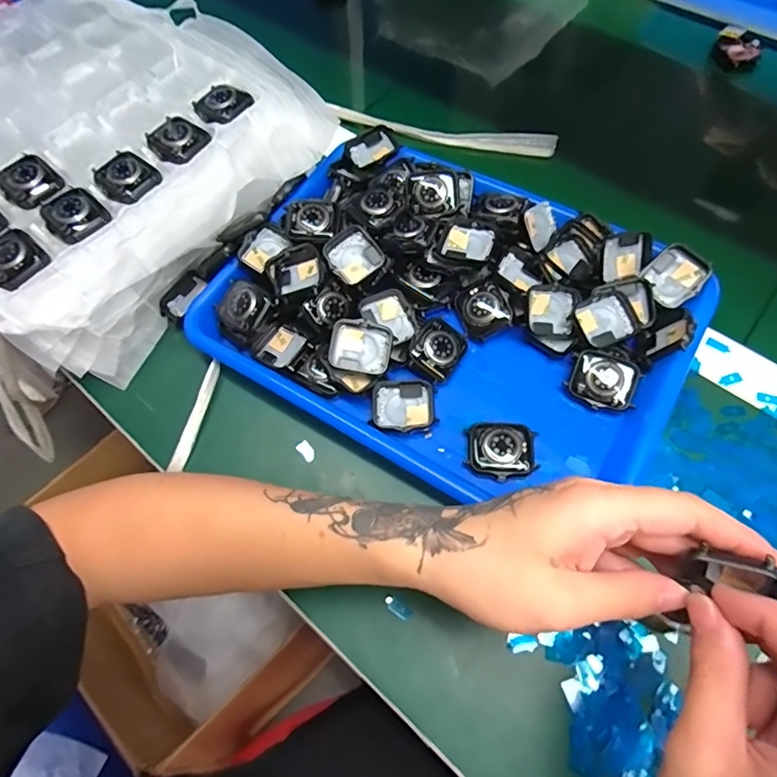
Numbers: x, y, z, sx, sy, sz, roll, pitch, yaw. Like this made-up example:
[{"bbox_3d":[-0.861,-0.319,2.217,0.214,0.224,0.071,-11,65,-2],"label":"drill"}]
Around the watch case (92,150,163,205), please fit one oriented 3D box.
[{"bbox_3d":[-0.197,-0.159,0.370,0.048,0.007,0.041,35,71,18],"label":"watch case"}]

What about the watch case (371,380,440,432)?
[{"bbox_3d":[0.010,0.013,0.349,0.044,0.010,0.037,-6,64,1],"label":"watch case"}]

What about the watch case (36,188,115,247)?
[{"bbox_3d":[-0.228,-0.127,0.358,0.052,0.008,0.038,38,72,19],"label":"watch case"}]

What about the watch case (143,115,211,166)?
[{"bbox_3d":[-0.164,-0.194,0.384,0.045,0.006,0.041,37,72,19],"label":"watch case"}]

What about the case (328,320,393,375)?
[{"bbox_3d":[-0.020,-0.030,0.350,0.042,0.010,0.036,7,78,-7],"label":"case"}]

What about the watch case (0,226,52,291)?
[{"bbox_3d":[-0.264,-0.091,0.344,0.050,0.012,0.038,37,72,19],"label":"watch case"}]

